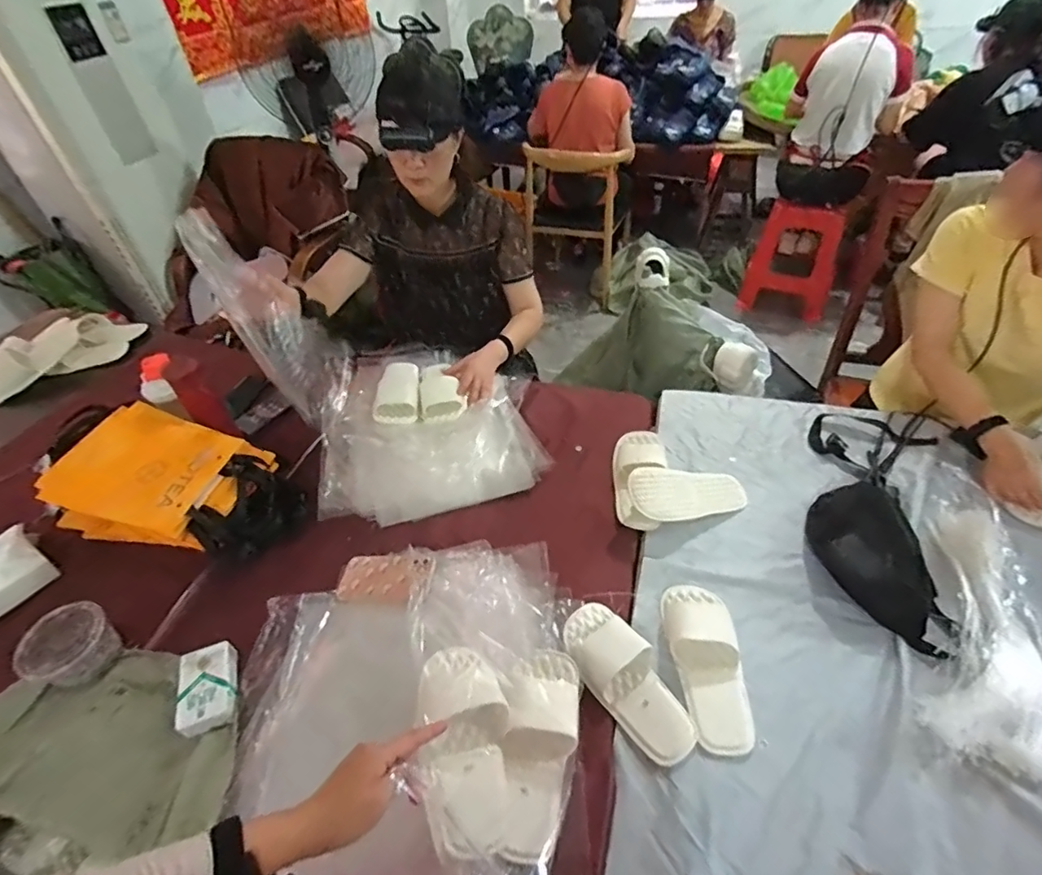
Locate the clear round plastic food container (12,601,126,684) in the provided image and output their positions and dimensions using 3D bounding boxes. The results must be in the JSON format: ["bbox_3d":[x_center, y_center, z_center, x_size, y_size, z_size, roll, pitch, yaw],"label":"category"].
[{"bbox_3d":[-0.687,0.321,0.795,0.100,0.073,0.117,16,48,20],"label":"clear round plastic food container"}]

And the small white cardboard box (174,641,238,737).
[{"bbox_3d":[-0.453,0.363,0.755,0.072,0.036,0.111,-17,46,-13],"label":"small white cardboard box"}]

